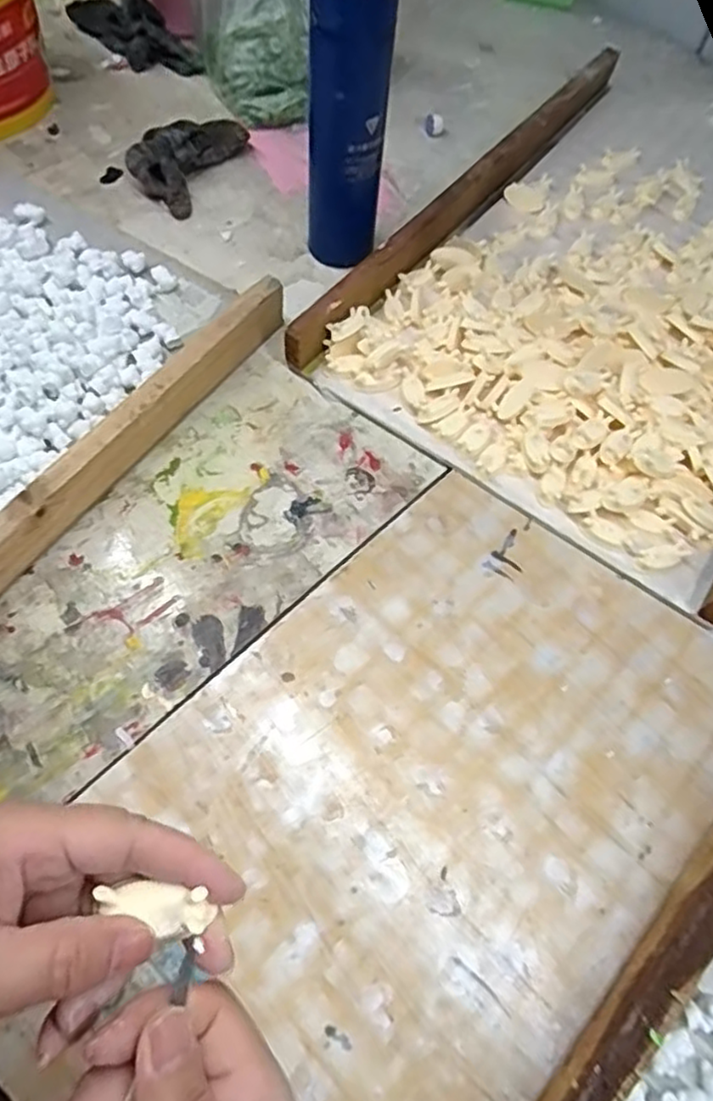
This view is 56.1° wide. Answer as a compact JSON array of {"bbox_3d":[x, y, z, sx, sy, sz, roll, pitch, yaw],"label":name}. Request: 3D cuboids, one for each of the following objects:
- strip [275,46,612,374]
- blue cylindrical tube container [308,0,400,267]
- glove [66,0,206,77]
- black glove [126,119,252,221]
[{"bbox_3d":[0.124,-0.363,0.674,0.027,0.050,0.583,34,65,14],"label":"strip"},{"bbox_3d":[-0.006,-0.346,0.555,0.058,0.224,0.051,30,64,12],"label":"blue cylindrical tube container"},{"bbox_3d":[-0.261,-0.609,0.776,0.189,0.046,0.066,39,66,16],"label":"glove"},{"bbox_3d":[-0.172,-0.404,0.679,0.071,0.040,0.139,21,62,8],"label":"black glove"}]

